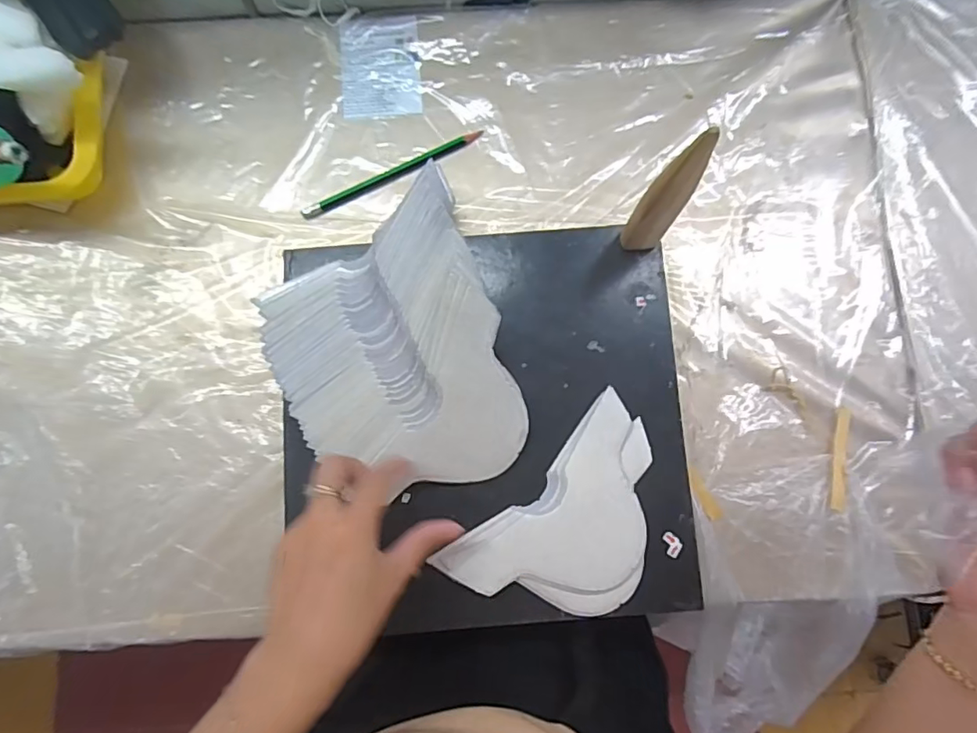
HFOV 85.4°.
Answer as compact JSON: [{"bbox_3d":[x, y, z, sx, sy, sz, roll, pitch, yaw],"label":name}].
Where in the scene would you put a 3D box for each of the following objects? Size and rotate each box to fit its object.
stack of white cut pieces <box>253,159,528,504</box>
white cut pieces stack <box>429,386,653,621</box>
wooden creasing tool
[{"bbox_3d":[-0.071,-0.006,0.376,0.161,0.058,0.198,-21,82,-3],"label":"stack of white cut pieces"},{"bbox_3d":[0.066,0.119,0.388,0.173,0.011,0.110,-44,84,-6],"label":"white cut pieces stack"},{"bbox_3d":[0.116,-0.106,0.363,0.027,0.166,0.019,38,83,5],"label":"wooden creasing tool"}]

